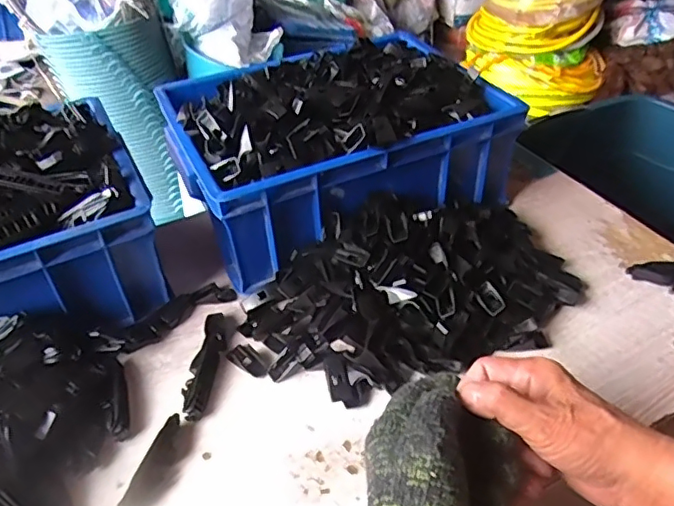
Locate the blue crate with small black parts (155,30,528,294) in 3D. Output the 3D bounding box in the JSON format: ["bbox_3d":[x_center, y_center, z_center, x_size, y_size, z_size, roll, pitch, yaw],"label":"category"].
[{"bbox_3d":[-0.002,-0.130,0.652,0.337,0.133,0.239,-18,42,-17],"label":"blue crate with small black parts"}]

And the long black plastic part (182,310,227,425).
[{"bbox_3d":[-0.116,0.094,0.501,0.019,0.016,0.113,0,40,4],"label":"long black plastic part"}]

